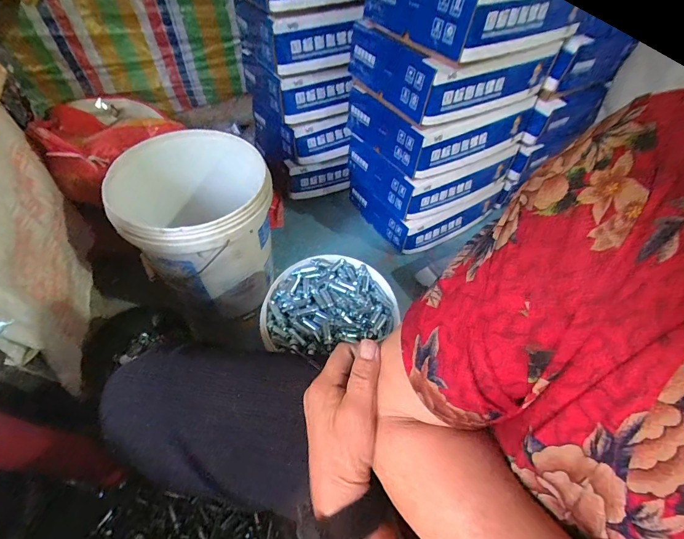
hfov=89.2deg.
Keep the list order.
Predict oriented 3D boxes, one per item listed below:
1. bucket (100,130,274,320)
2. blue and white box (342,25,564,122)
[{"bbox_3d":[-0.305,-0.081,0.825,0.277,0.357,0.291,3,54,-4],"label":"bucket"},{"bbox_3d":[0.233,-0.492,0.812,0.297,0.160,0.330,-24,60,-21],"label":"blue and white box"}]

